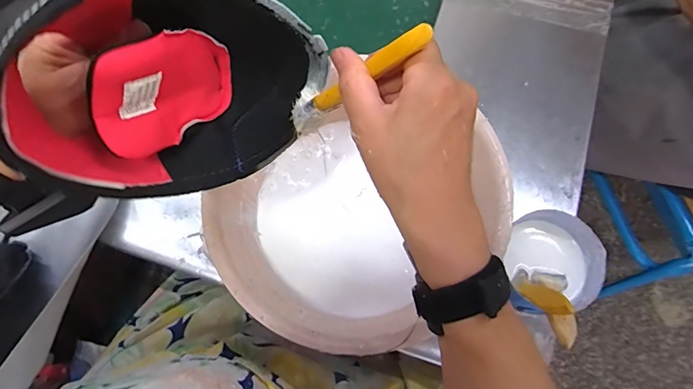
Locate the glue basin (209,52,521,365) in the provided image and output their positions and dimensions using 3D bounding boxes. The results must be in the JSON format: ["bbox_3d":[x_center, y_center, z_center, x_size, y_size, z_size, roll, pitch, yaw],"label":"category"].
[{"bbox_3d":[0.011,0.022,0.471,0.249,0.107,0.283,42,79,12],"label":"glue basin"}]

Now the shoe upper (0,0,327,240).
[{"bbox_3d":[-0.111,-0.082,0.295,0.090,0.236,0.143,28,120,25],"label":"shoe upper"}]

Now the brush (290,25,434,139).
[{"bbox_3d":[0.001,-0.073,0.289,0.013,0.144,0.016,13,70,-34],"label":"brush"}]

